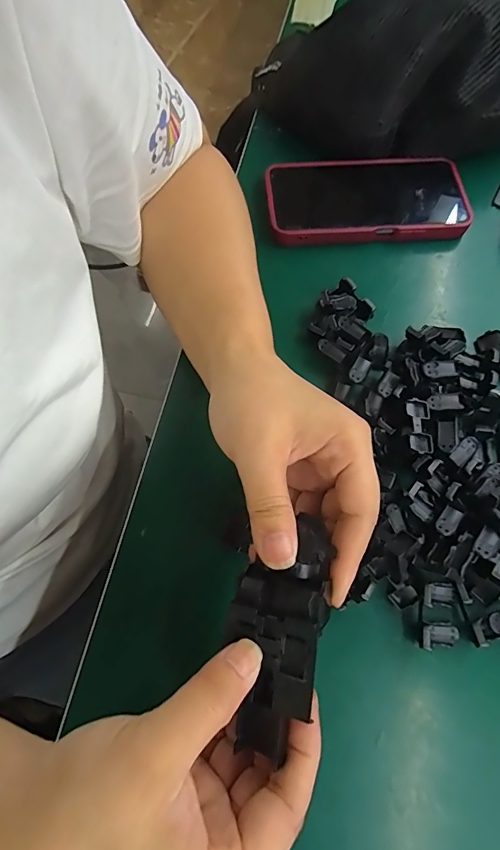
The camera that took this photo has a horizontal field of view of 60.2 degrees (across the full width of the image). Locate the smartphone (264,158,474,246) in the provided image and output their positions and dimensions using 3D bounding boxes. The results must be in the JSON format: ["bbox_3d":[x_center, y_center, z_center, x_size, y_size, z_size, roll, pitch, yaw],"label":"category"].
[{"bbox_3d":[0.098,-0.192,0.369,0.164,0.016,0.080,-3,68,-2],"label":"smartphone"}]

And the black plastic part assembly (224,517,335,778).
[{"bbox_3d":[0.014,0.091,0.196,0.041,0.022,0.093,7,78,27],"label":"black plastic part assembly"}]

